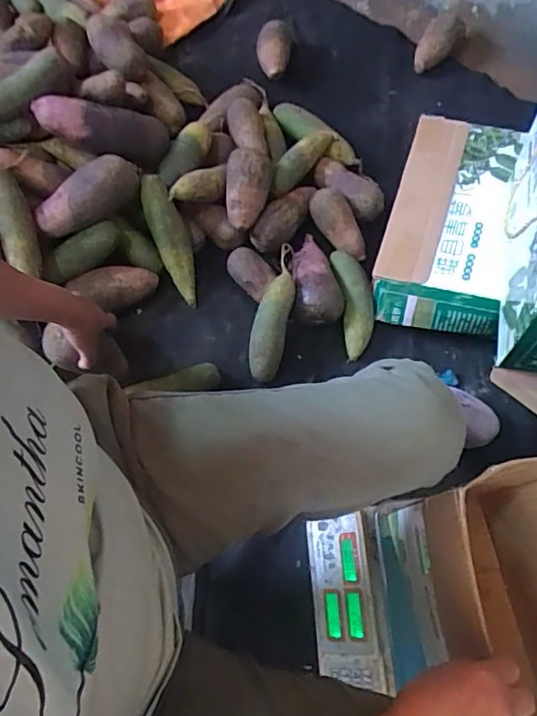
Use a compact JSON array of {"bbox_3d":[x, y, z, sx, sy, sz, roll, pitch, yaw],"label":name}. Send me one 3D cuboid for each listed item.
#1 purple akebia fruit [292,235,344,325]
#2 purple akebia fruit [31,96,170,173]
[{"bbox_3d":[0.085,-0.141,0.931,0.086,0.070,0.164,1,69,-2],"label":"purple akebia fruit"},{"bbox_3d":[-0.257,-0.361,0.843,0.208,0.067,0.072,5,66,-32],"label":"purple akebia fruit"}]

